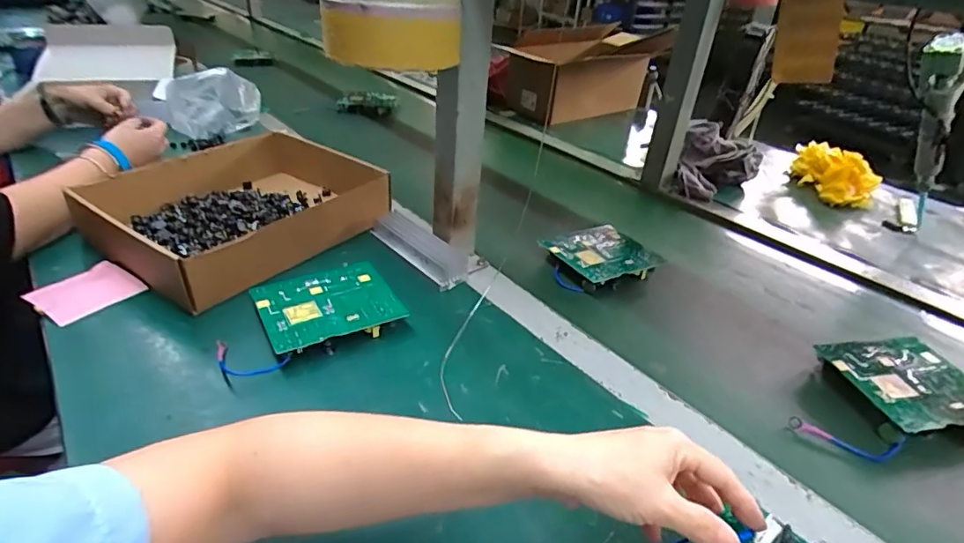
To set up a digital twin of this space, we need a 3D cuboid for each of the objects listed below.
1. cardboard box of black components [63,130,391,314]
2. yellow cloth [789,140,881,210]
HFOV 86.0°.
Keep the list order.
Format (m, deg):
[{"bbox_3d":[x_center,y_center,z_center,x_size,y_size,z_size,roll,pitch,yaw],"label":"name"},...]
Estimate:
[{"bbox_3d":[-0.292,-0.085,0.645,0.247,0.059,0.298,25,38,28],"label":"cardboard box of black components"},{"bbox_3d":[0.640,-0.179,0.948,0.090,0.079,0.162,1,33,-6],"label":"yellow cloth"}]

